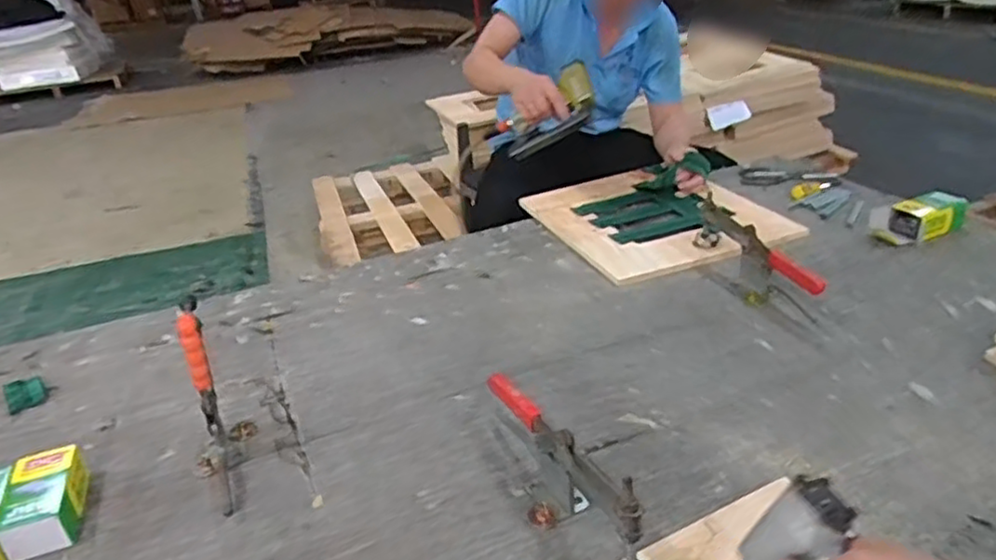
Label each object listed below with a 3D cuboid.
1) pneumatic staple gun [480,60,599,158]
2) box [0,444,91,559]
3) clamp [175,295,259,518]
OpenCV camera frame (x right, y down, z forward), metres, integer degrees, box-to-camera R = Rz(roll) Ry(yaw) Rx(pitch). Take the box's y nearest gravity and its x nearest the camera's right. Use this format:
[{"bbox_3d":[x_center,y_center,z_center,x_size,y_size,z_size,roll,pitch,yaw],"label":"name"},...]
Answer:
[{"bbox_3d":[0.093,-0.321,1.375,0.261,0.107,0.065,-32,9,38],"label":"pneumatic staple gun"},{"bbox_3d":[-0.514,0.254,0.781,0.071,0.051,0.130,-15,30,-19],"label":"box"},{"bbox_3d":[-0.343,0.141,0.801,0.076,0.206,0.170,-15,30,-18],"label":"clamp"}]

